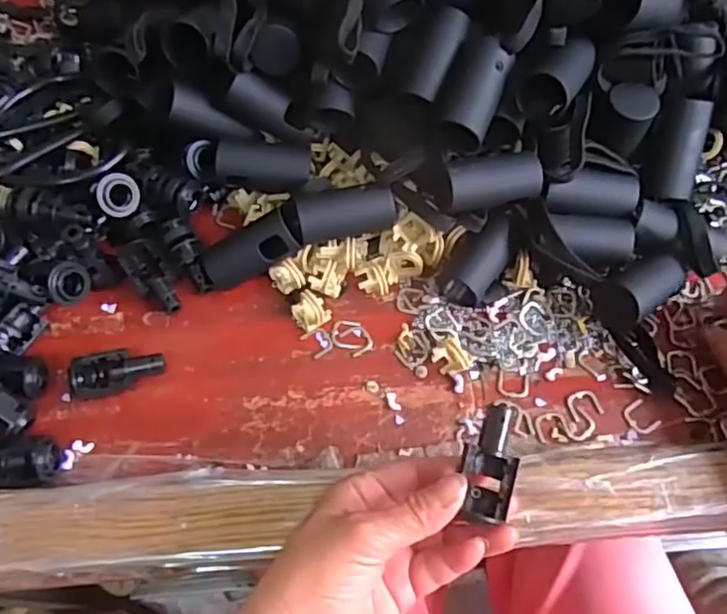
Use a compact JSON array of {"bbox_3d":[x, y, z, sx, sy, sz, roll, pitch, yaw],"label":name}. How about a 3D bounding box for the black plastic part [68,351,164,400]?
[{"bbox_3d":[-0.150,0.039,0.387,0.053,0.025,0.026,-15,66,-6],"label":"black plastic part"}]

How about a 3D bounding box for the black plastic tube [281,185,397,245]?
[{"bbox_3d":[-0.014,-0.058,0.395,0.069,0.023,0.024,-14,66,-5],"label":"black plastic tube"}]

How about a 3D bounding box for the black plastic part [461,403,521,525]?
[{"bbox_3d":[0.059,0.072,0.294,0.023,0.014,0.052,9,81,5],"label":"black plastic part"}]

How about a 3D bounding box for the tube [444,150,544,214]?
[{"bbox_3d":[0.080,-0.077,0.387,0.063,0.027,0.026,-16,66,-6],"label":"tube"}]

